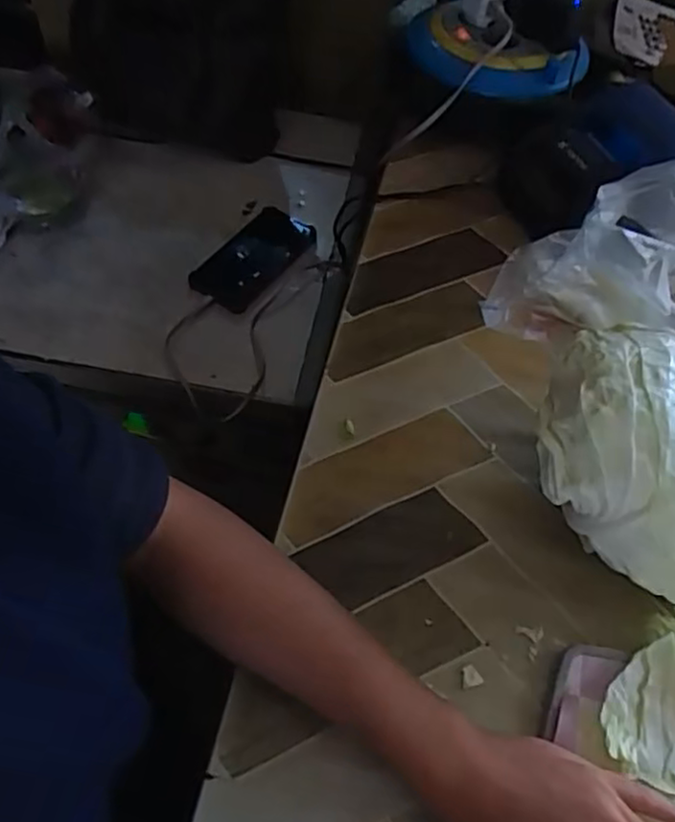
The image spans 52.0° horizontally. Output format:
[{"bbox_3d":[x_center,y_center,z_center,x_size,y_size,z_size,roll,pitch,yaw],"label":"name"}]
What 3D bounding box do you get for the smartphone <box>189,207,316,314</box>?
[{"bbox_3d":[-0.098,-0.186,0.829,0.094,0.012,0.158,30,60,15],"label":"smartphone"}]

